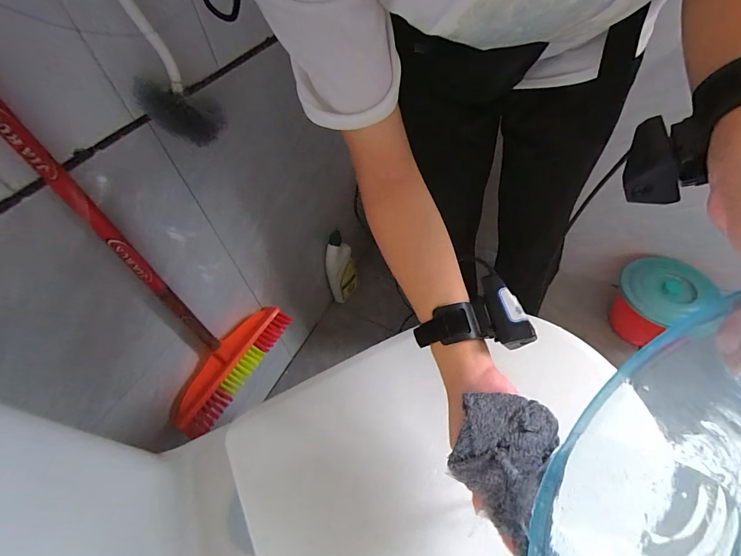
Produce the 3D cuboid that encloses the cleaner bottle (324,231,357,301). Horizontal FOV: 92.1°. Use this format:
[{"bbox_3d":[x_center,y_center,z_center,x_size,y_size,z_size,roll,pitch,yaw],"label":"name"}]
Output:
[{"bbox_3d":[-0.083,-0.014,1.003,0.051,0.226,0.093,29,60,25],"label":"cleaner bottle"}]

